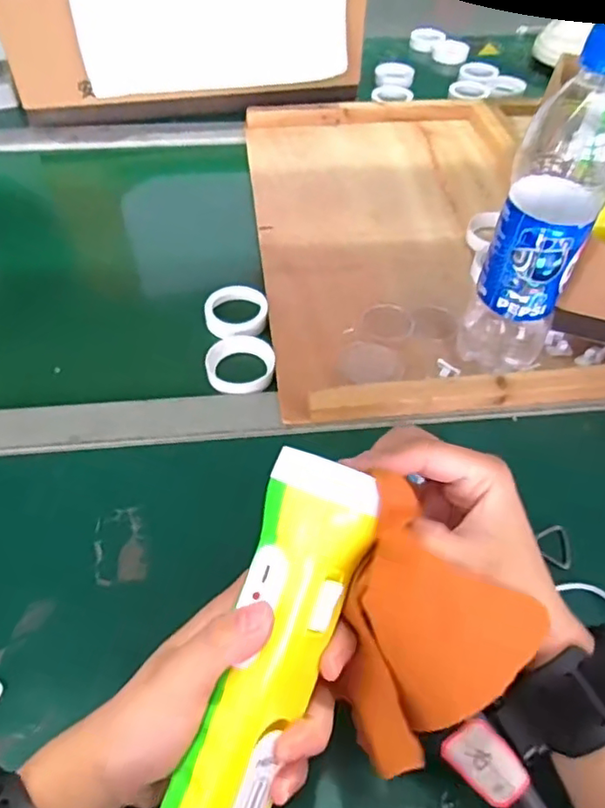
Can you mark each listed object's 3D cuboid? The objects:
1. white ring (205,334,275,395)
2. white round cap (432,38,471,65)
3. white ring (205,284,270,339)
[{"bbox_3d":[-0.050,-0.032,0.465,0.053,0.014,0.059,-1,50,-2],"label":"white ring"},{"bbox_3d":[0.229,-0.544,0.898,0.054,0.022,0.054,14,51,10],"label":"white round cap"},{"bbox_3d":[-0.057,-0.078,0.498,0.053,0.014,0.058,1,50,-1],"label":"white ring"}]

